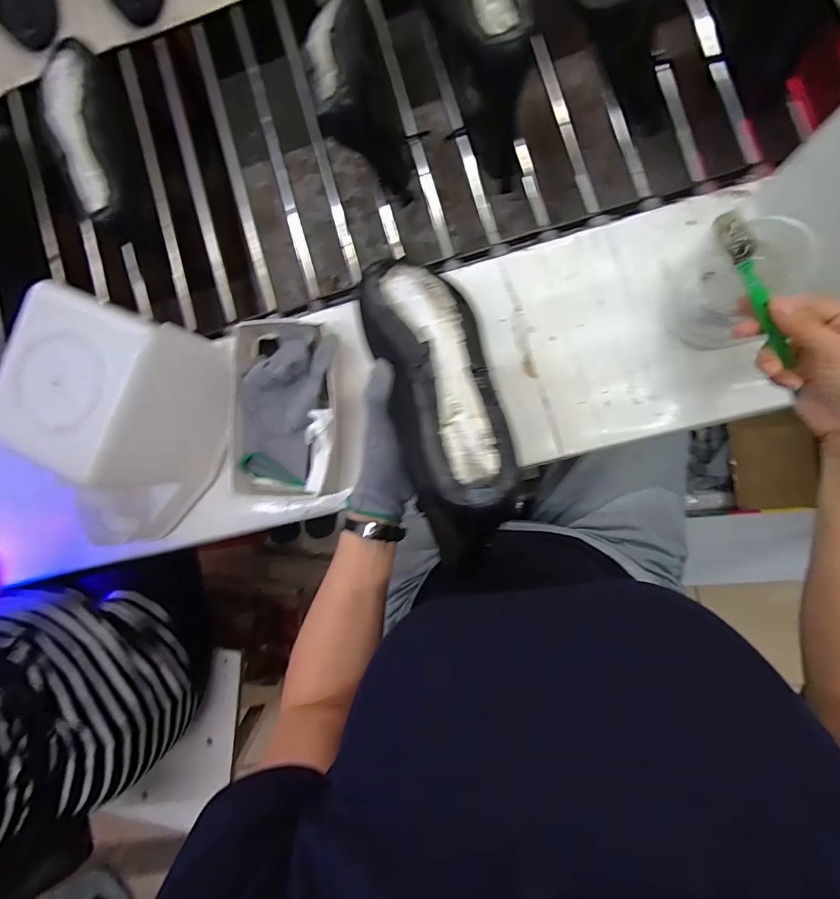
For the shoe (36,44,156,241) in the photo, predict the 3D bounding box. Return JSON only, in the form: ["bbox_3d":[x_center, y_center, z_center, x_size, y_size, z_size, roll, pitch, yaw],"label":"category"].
[{"bbox_3d":[-0.419,-0.394,0.551,0.092,0.081,0.259,-11,89,3],"label":"shoe"}]

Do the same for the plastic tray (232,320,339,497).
[{"bbox_3d":[-0.142,-0.043,0.462,0.113,0.065,0.189,0,90,3],"label":"plastic tray"}]

